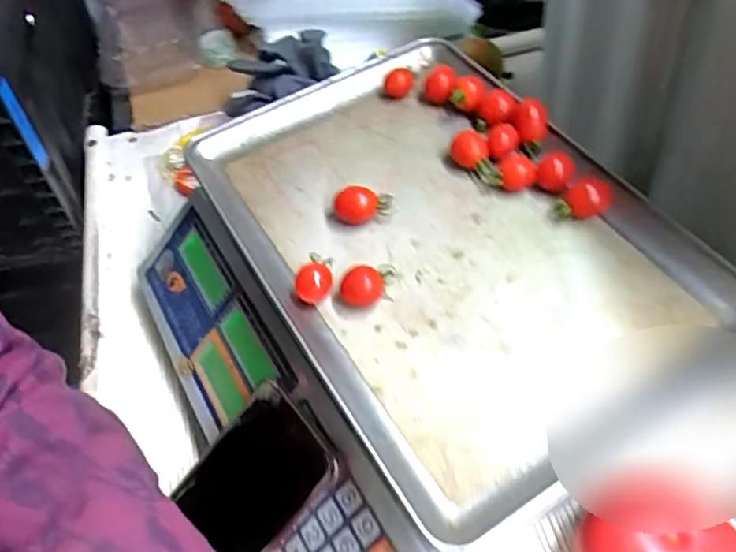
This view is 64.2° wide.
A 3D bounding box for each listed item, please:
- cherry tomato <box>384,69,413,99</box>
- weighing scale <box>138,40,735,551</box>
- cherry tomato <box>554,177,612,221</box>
[{"bbox_3d":[0.024,-0.148,0.453,0.018,0.017,0.022,16,58,15],"label":"cherry tomato"},{"bbox_3d":[0.016,0.007,0.401,0.307,0.125,0.332,-30,58,-16],"label":"weighing scale"},{"bbox_3d":[0.139,-0.047,0.374,0.027,0.027,0.036,28,62,22],"label":"cherry tomato"}]

